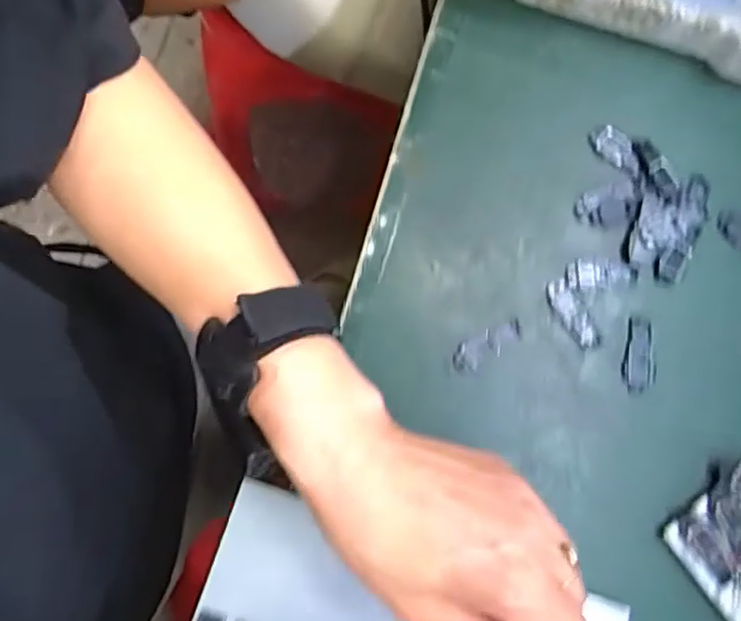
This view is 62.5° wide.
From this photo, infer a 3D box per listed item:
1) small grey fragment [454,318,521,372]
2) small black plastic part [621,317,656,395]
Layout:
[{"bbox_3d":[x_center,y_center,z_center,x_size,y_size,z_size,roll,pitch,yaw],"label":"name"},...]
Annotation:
[{"bbox_3d":[0.062,0.018,0.323,0.041,0.004,0.015,-31,82,-6],"label":"small grey fragment"},{"bbox_3d":[0.144,0.024,0.328,0.017,0.004,0.040,0,80,-1],"label":"small black plastic part"}]

